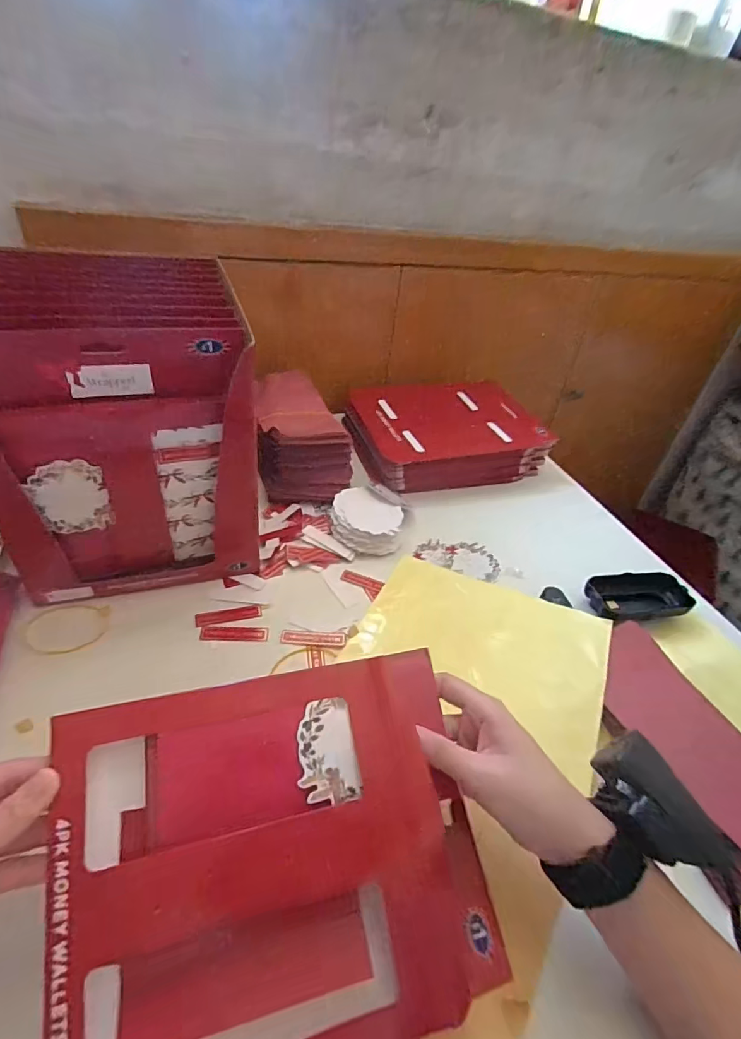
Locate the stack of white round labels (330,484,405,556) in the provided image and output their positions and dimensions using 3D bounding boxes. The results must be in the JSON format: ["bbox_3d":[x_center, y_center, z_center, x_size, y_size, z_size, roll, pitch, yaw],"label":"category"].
[{"bbox_3d":[-0.004,0.000,0.562,0.081,0.035,0.087,9,38,2],"label":"stack of white round labels"}]

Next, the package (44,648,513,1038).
[{"bbox_3d":[-0.049,0.190,0.273,0.223,0.024,0.193,-6,67,-16],"label":"package"}]

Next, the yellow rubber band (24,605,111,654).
[{"bbox_3d":[-0.262,0.094,0.414,0.063,0.004,0.050,0,41,-20],"label":"yellow rubber band"}]

